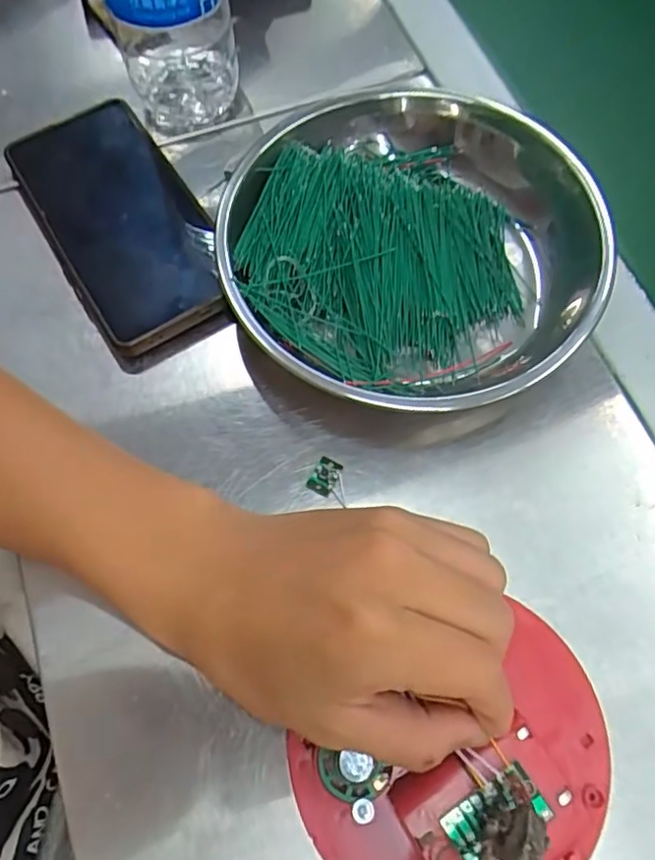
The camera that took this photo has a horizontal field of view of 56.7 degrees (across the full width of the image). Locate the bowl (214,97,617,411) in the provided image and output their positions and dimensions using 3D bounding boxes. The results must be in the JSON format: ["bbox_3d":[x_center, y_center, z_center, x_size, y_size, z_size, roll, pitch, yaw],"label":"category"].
[{"bbox_3d":[0.043,-0.097,0.310,0.180,0.046,0.193,0,68,1],"label":"bowl"}]

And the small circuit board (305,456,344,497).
[{"bbox_3d":[-0.001,0.021,0.284,0.012,0.004,0.016,24,71,10],"label":"small circuit board"}]

